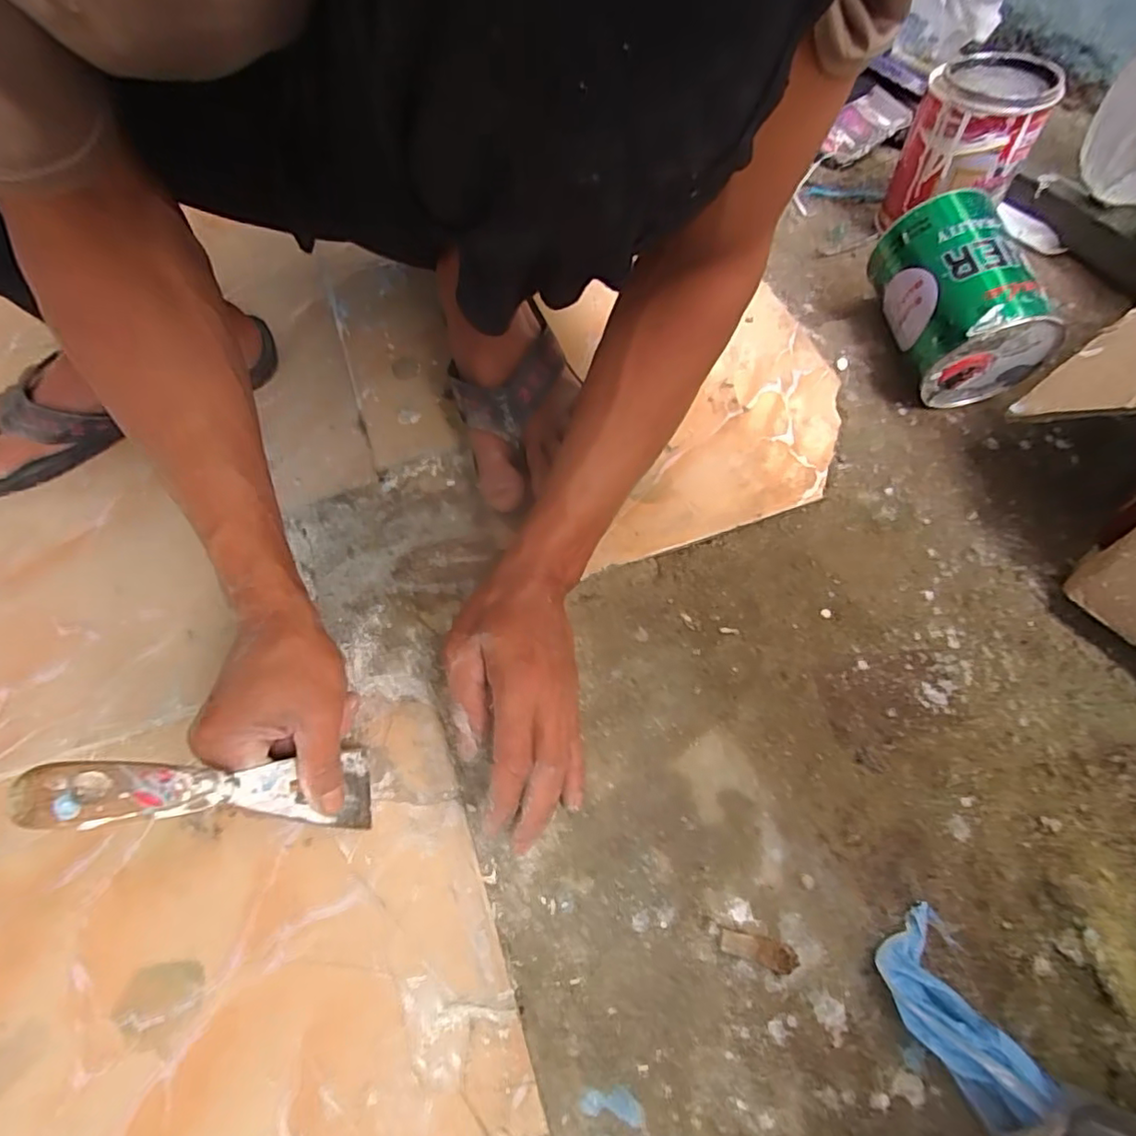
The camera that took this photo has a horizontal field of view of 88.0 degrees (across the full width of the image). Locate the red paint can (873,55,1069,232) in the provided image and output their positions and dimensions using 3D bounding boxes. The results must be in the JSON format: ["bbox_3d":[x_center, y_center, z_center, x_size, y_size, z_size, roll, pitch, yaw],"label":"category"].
[{"bbox_3d":[0.370,-0.390,0.562,0.099,0.141,0.095,0,63,1],"label":"red paint can"}]

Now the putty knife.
[{"bbox_3d":[-0.171,0.114,0.301,0.014,0.173,0.041,-24,62,20],"label":"putty knife"}]

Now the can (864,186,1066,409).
[{"bbox_3d":[0.327,-0.225,0.500,0.099,0.102,0.148,-10,63,-4],"label":"can"}]

